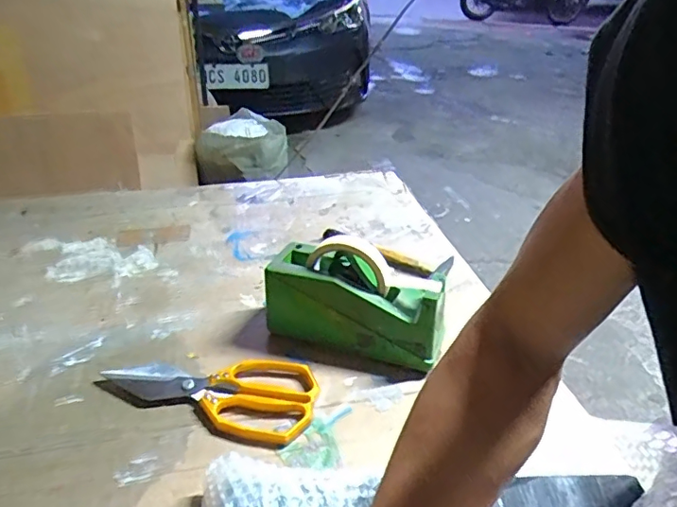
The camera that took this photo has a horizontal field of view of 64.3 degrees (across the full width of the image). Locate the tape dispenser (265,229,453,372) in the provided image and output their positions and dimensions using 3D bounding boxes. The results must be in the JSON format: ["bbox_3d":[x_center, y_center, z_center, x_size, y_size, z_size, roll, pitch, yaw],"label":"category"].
[{"bbox_3d":[0.020,0.050,0.617,0.204,0.123,0.074,13,34,19],"label":"tape dispenser"}]

